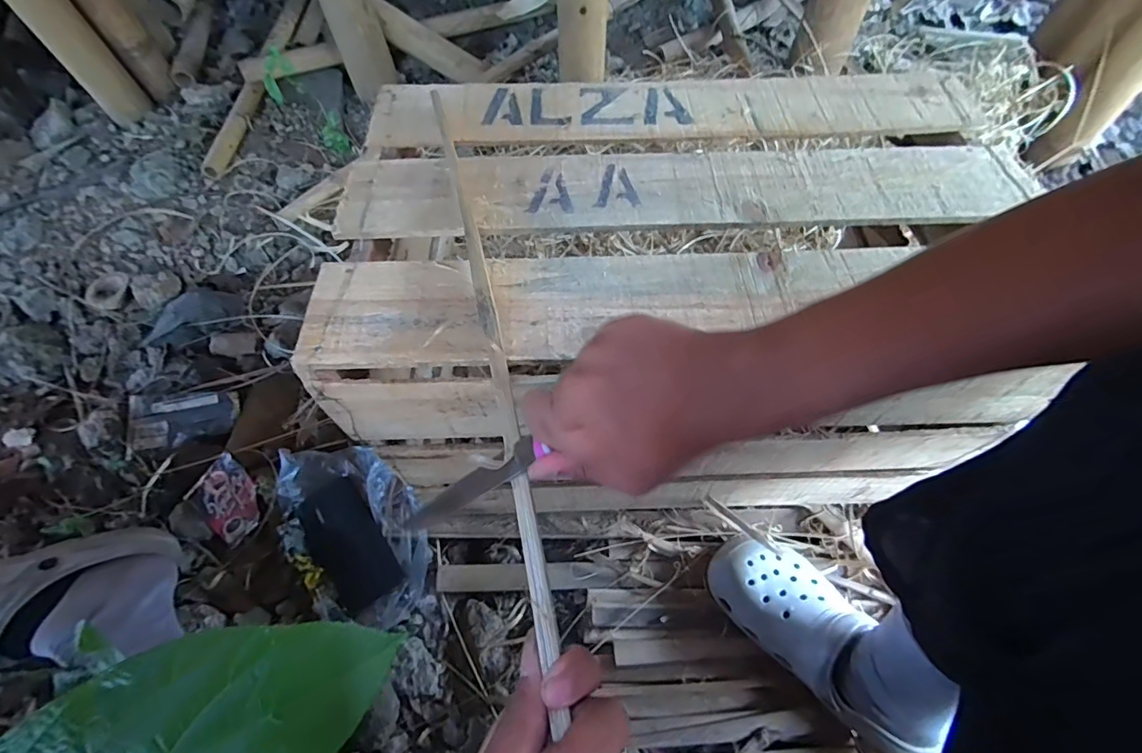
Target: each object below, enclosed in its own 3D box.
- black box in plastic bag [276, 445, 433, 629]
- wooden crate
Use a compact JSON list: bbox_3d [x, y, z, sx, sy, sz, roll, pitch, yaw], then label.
[{"bbox_3d":[-0.278,0.195,0.634,0.163,0.052,0.245,-26,64,-15],"label":"black box in plastic bag"},{"bbox_3d":[0.092,-0.065,0.560,0.569,0.363,0.342,0,60,-1],"label":"wooden crate"}]

